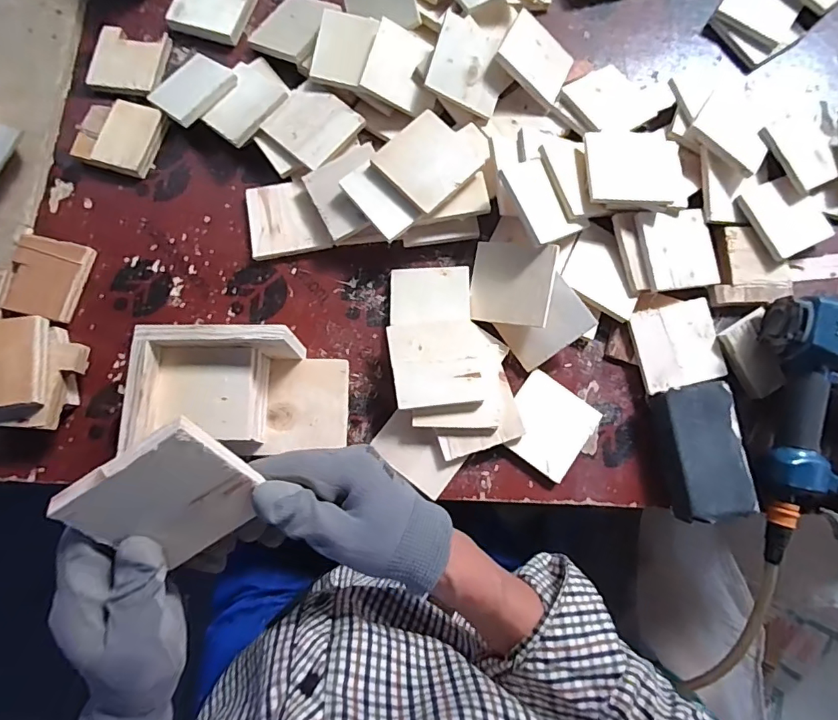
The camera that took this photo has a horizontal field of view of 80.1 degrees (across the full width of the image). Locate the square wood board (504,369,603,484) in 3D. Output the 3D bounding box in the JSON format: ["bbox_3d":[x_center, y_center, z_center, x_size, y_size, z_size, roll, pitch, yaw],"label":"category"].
[{"bbox_3d":[0.141,0.071,0.546,0.089,0.009,0.092,36,78,5],"label":"square wood board"}]

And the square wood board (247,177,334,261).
[{"bbox_3d":[-0.156,-0.168,0.589,0.089,0.015,0.090,-12,78,-1],"label":"square wood board"}]

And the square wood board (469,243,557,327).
[{"bbox_3d":[0.102,-0.083,0.544,0.088,0.006,0.086,8,90,26],"label":"square wood board"}]

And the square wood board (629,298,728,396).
[{"bbox_3d":[0.289,-0.017,0.557,0.091,0.014,0.092,-12,78,-6],"label":"square wood board"}]

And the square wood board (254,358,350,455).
[{"bbox_3d":[-0.119,0.048,0.536,0.085,0.011,0.099,3,80,-5],"label":"square wood board"}]

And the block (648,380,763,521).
[{"bbox_3d":[0.299,0.096,0.528,0.079,0.037,0.136,-6,79,-2],"label":"block"}]

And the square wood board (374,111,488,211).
[{"bbox_3d":[0.011,-0.219,0.546,0.090,0.012,0.092,43,84,6],"label":"square wood board"}]

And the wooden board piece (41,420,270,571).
[{"bbox_3d":[-0.144,0.084,0.297,0.087,0.091,0.010,-34,41,5],"label":"wooden board piece"}]

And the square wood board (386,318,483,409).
[{"bbox_3d":[0.018,0.006,0.525,0.089,0.010,0.092,-5,79,-5],"label":"square wood board"}]

